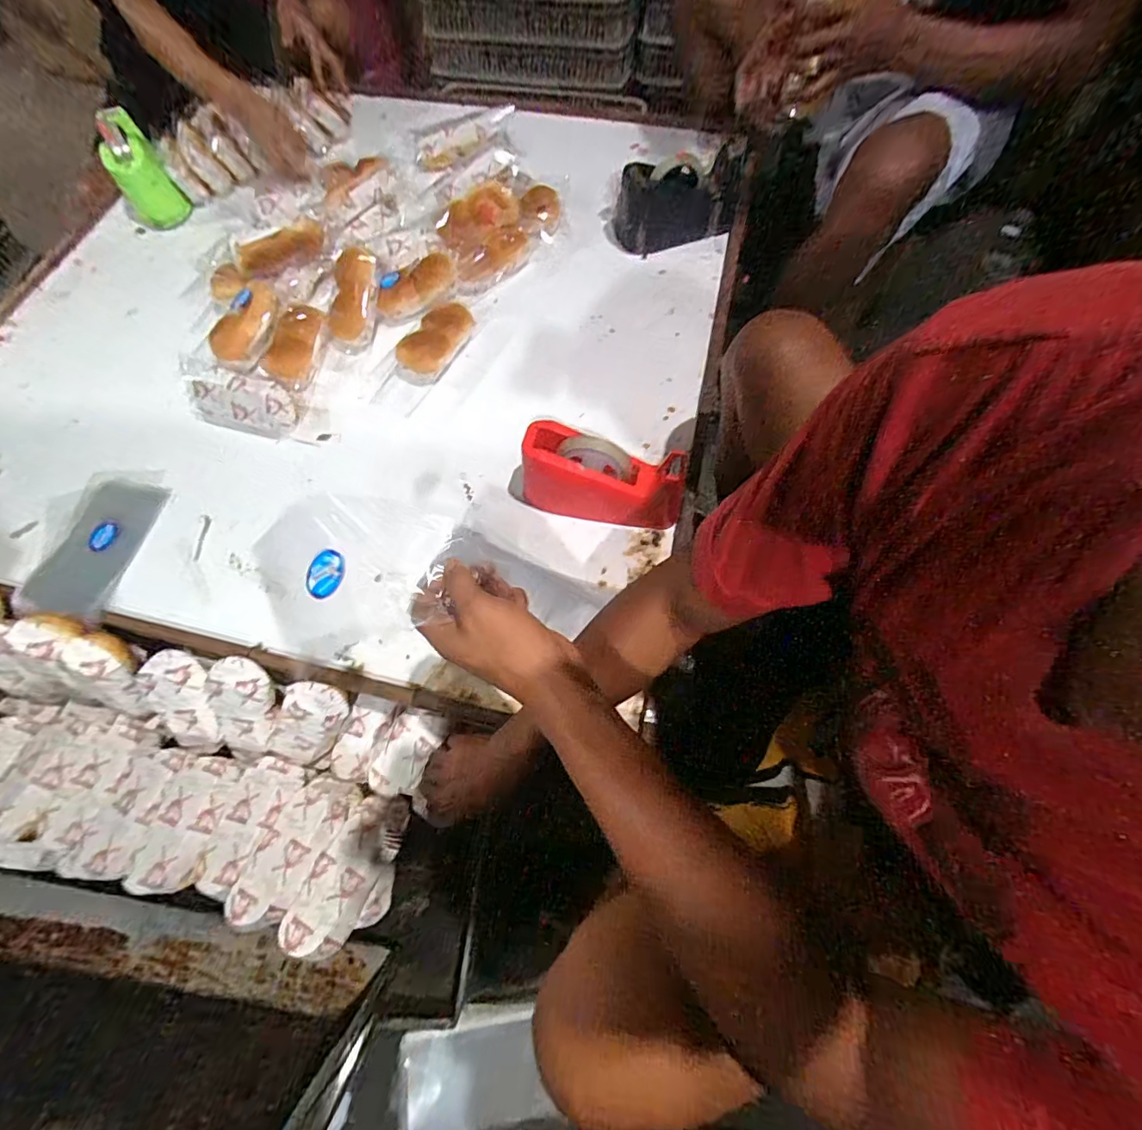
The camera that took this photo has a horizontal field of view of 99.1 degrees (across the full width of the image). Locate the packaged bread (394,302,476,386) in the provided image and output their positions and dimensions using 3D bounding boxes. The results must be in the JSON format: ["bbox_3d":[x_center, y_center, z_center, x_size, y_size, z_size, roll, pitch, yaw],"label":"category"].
[{"bbox_3d":[-0.206,-0.339,0.740,0.068,0.054,0.147,28,72,13],"label":"packaged bread"}]

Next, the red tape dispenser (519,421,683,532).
[{"bbox_3d":[0.033,-0.110,0.607,0.211,0.103,0.072,9,68,7],"label":"red tape dispenser"}]

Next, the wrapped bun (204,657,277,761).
[{"bbox_3d":[-0.389,0.177,0.577,0.079,0.042,0.132,15,112,9],"label":"wrapped bun"}]

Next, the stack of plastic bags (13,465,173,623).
[{"bbox_3d":[-0.644,-0.037,0.651,0.148,0.018,0.222,4,68,5],"label":"stack of plastic bags"}]

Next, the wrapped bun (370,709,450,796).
[{"bbox_3d":[-0.201,0.228,0.597,0.055,0.034,0.105,29,70,15],"label":"wrapped bun"}]

